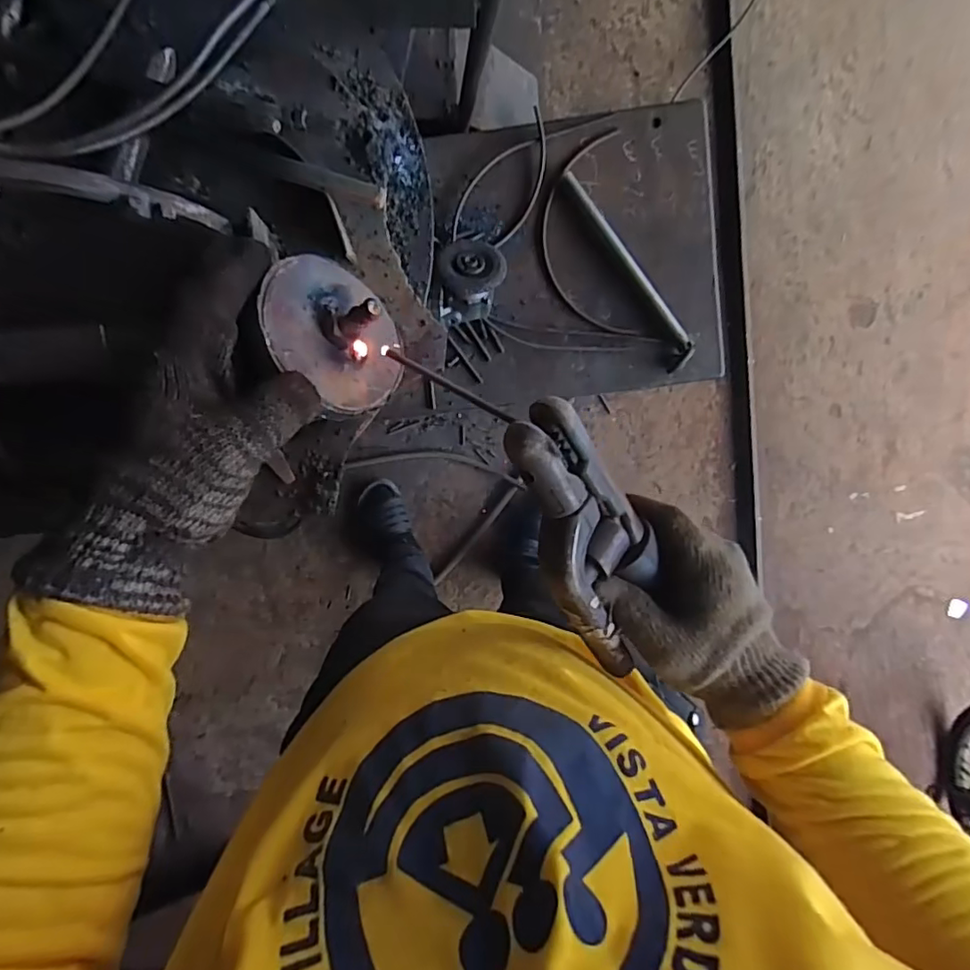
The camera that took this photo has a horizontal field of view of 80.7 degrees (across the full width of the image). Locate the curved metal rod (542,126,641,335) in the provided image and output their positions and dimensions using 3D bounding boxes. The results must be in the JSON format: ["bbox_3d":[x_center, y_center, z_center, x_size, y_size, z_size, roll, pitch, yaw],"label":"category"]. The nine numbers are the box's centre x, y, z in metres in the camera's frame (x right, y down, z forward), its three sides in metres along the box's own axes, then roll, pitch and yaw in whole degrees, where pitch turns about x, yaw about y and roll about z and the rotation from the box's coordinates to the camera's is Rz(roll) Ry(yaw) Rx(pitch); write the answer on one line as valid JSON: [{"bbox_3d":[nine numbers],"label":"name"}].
[{"bbox_3d":[0.122,-0.293,0.685,0.103,0.014,0.234,-9,97,-1],"label":"curved metal rod"}]

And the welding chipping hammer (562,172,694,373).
[{"bbox_3d":[0.173,-0.258,0.679,0.033,0.024,0.259,-31,97,2],"label":"welding chipping hammer"}]

